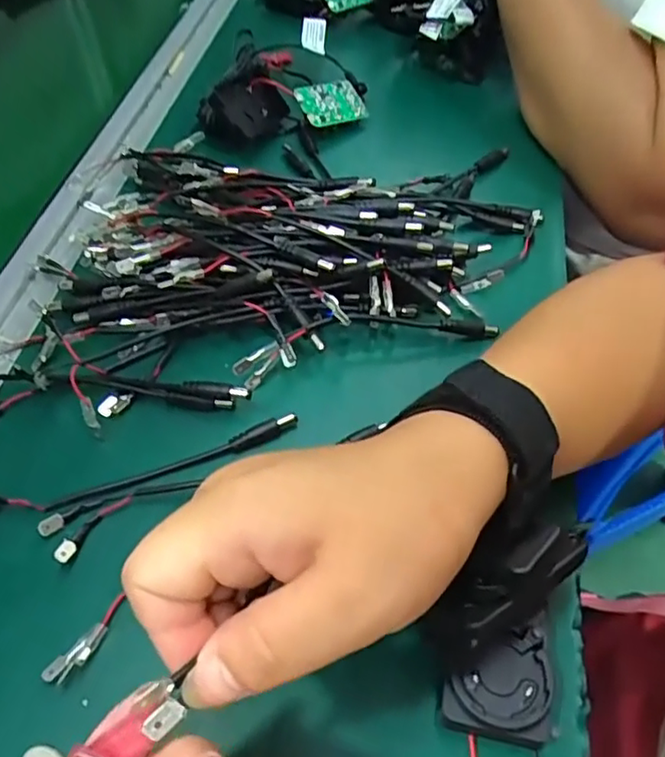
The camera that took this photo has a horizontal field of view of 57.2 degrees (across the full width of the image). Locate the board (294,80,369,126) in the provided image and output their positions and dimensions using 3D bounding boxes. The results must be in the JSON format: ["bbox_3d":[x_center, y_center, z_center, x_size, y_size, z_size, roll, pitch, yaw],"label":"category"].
[{"bbox_3d":[0.001,-0.205,0.455,0.052,0.008,0.035,-21,84,-28],"label":"board"}]

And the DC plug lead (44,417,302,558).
[{"bbox_3d":[-0.075,0.043,0.289,0.121,0.012,0.023,-32,59,-19],"label":"DC plug lead"}]

